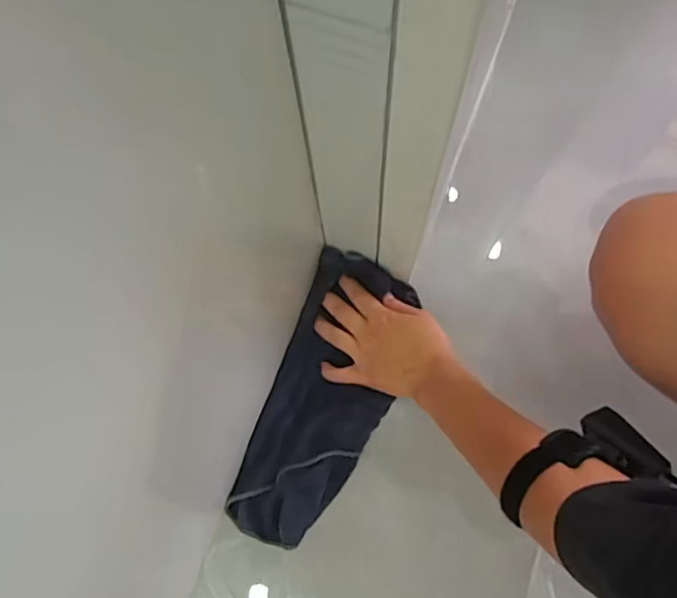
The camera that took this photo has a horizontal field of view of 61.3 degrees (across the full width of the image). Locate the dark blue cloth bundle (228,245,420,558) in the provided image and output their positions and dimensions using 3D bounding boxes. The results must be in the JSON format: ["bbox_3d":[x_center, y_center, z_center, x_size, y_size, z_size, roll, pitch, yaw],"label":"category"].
[{"bbox_3d":[-0.015,0.106,0.608,0.123,0.035,0.307,18,82,6],"label":"dark blue cloth bundle"}]

